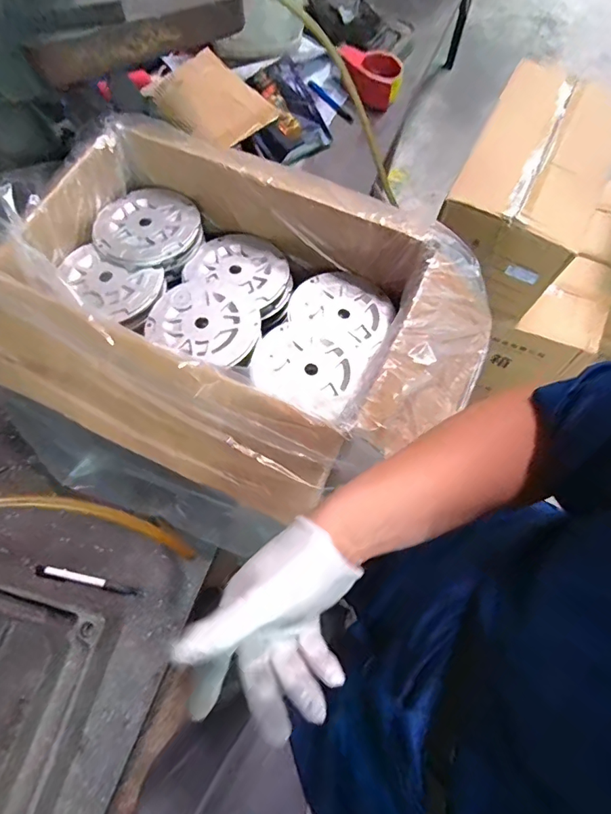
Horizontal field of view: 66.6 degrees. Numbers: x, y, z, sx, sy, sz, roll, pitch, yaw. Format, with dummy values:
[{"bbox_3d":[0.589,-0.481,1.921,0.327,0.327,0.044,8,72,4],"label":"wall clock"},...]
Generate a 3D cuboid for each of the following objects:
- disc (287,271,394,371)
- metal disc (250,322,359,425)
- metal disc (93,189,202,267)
[{"bbox_3d":[0.047,-0.122,0.590,0.131,0.018,0.114,35,72,13],"label":"disc"},{"bbox_3d":[0.000,-0.046,0.544,0.123,0.011,0.102,27,71,11],"label":"metal disc"},{"bbox_3d":[-0.214,-0.242,0.622,0.136,0.007,0.128,0,68,0],"label":"metal disc"}]

